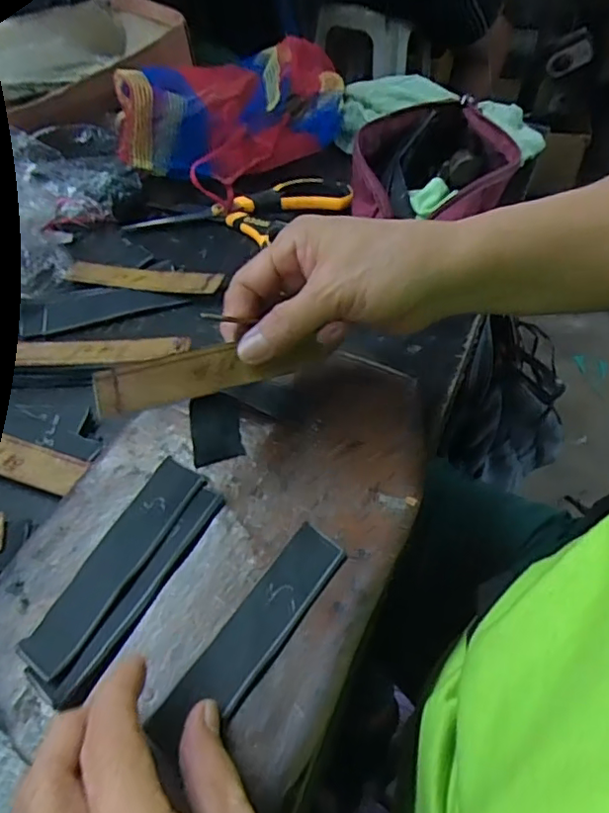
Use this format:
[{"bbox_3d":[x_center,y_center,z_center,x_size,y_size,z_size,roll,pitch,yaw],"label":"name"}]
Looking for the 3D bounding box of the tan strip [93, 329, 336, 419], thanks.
[{"bbox_3d":[-0.044,-0.020,0.306,0.125,0.006,0.022,-16,95,-26],"label":"tan strip"}]

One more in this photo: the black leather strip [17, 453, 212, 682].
[{"bbox_3d":[-0.093,0.074,0.295,0.028,0.004,0.119,22,54,17],"label":"black leather strip"}]

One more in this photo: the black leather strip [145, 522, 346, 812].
[{"bbox_3d":[-0.025,0.105,0.265,0.032,0.007,0.124,24,53,21],"label":"black leather strip"}]

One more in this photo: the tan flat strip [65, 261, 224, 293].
[{"bbox_3d":[-0.126,-0.103,0.465,0.120,0.006,0.024,6,56,5],"label":"tan flat strip"}]

